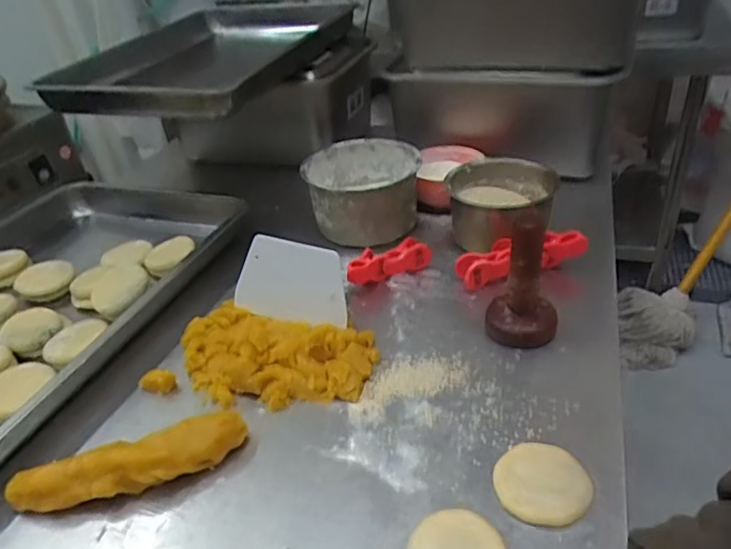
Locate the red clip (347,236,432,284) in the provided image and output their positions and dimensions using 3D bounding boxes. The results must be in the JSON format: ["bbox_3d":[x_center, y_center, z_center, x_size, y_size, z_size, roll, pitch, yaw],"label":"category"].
[{"bbox_3d":[0.025,-0.013,0.674,0.101,0.036,0.030,-19,35,-16],"label":"red clip"}]

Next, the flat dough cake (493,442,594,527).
[{"bbox_3d":[0.131,0.154,0.434,0.065,0.013,0.064,-7,34,0],"label":"flat dough cake"}]

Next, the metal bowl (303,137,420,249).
[{"bbox_3d":[-0.003,-0.105,0.758,0.136,0.096,0.142,-5,34,3],"label":"metal bowl"}]

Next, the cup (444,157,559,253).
[{"bbox_3d":[0.158,-0.084,0.719,0.131,0.075,0.131,-5,34,3],"label":"cup"}]

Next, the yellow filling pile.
[{"bbox_3d":[-0.091,0.072,0.569,0.198,0.038,0.123,3,35,15],"label":"yellow filling pile"}]

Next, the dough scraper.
[{"bbox_3d":[-0.076,0.008,0.600,0.118,0.088,0.006,11,22,13],"label":"dough scraper"}]

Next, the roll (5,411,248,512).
[{"bbox_3d":[-0.187,0.154,0.464,0.180,0.041,0.034,-14,34,-10],"label":"roll"}]

